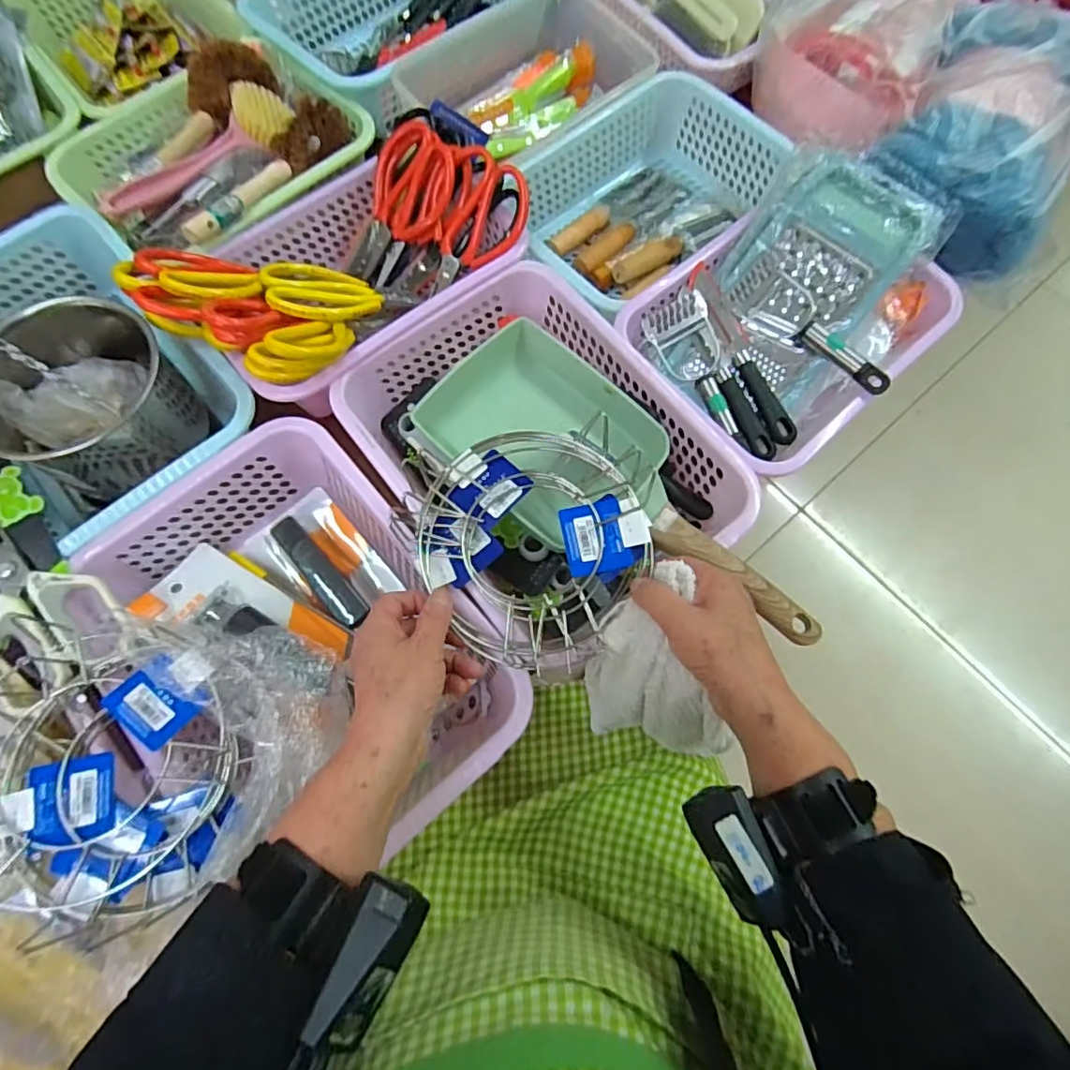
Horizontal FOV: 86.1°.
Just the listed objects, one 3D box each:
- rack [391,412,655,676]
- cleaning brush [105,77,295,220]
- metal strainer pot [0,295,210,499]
[{"bbox_3d":[0.009,0.001,0.447,0.184,0.041,0.179,0,72,-1],"label":"rack"},{"bbox_3d":[-0.356,-0.402,0.599,0.218,0.044,0.061,-30,75,-10],"label":"cleaning brush"},{"bbox_3d":[-0.396,-0.127,0.520,0.159,0.101,0.170,0,72,-1],"label":"metal strainer pot"}]

